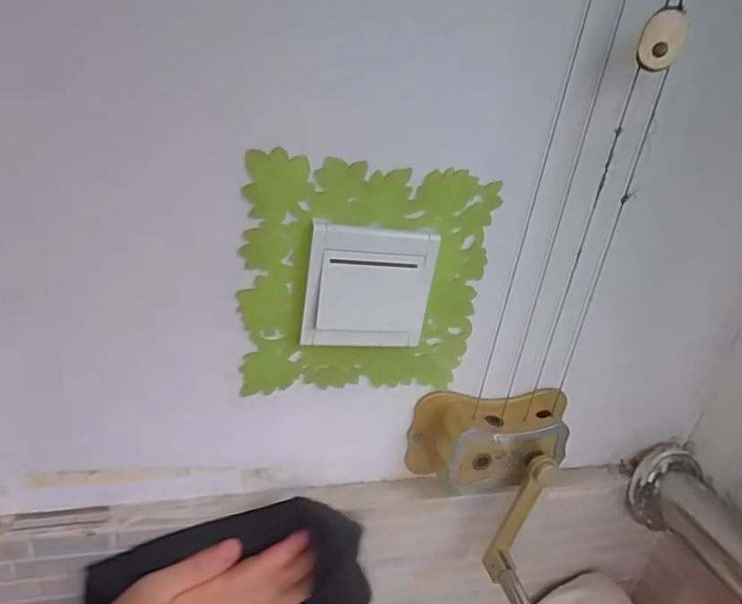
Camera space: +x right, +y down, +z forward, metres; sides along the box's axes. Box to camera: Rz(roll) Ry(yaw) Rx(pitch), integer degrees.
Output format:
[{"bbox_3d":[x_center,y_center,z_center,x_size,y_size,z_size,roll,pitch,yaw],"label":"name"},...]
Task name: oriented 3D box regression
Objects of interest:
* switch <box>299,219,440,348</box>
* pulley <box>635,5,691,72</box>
[{"bbox_3d":[-0.001,-0.009,0.337,0.084,0.081,0.009,2,22,-14],"label":"switch"},{"bbox_3d":[0.169,-0.152,0.294,0.023,0.032,0.011,15,23,17],"label":"pulley"}]

